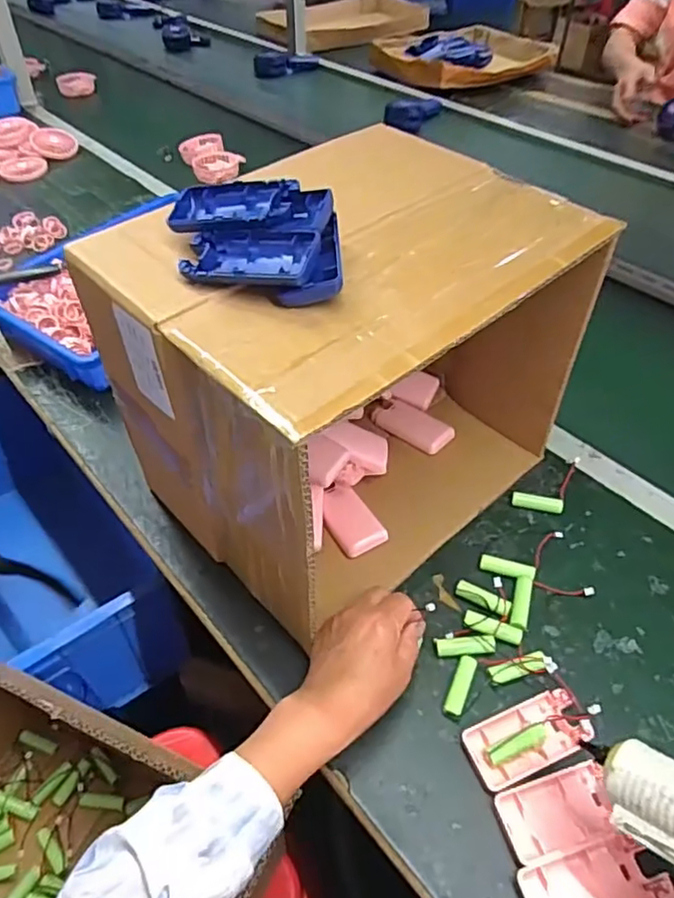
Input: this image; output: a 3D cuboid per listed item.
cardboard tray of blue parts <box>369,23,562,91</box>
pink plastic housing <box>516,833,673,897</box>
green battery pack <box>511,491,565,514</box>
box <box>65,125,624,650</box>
[{"bbox_3d":[0.352,-1.037,1.629,0.421,0.062,0.365,-17,49,-15],"label":"cardboard tray of blue parts"},{"bbox_3d":[0.171,0.291,0.411,0.093,0.012,0.045,-14,49,-10],"label":"pink plastic housing"},{"bbox_3d":[0.205,0.054,0.628,0.052,0.011,0.016,7,48,9],"label":"green battery pack"},{"bbox_3d":[0.018,-0.064,0.553,0.334,0.289,0.240,-33,55,-27],"label":"box"}]

